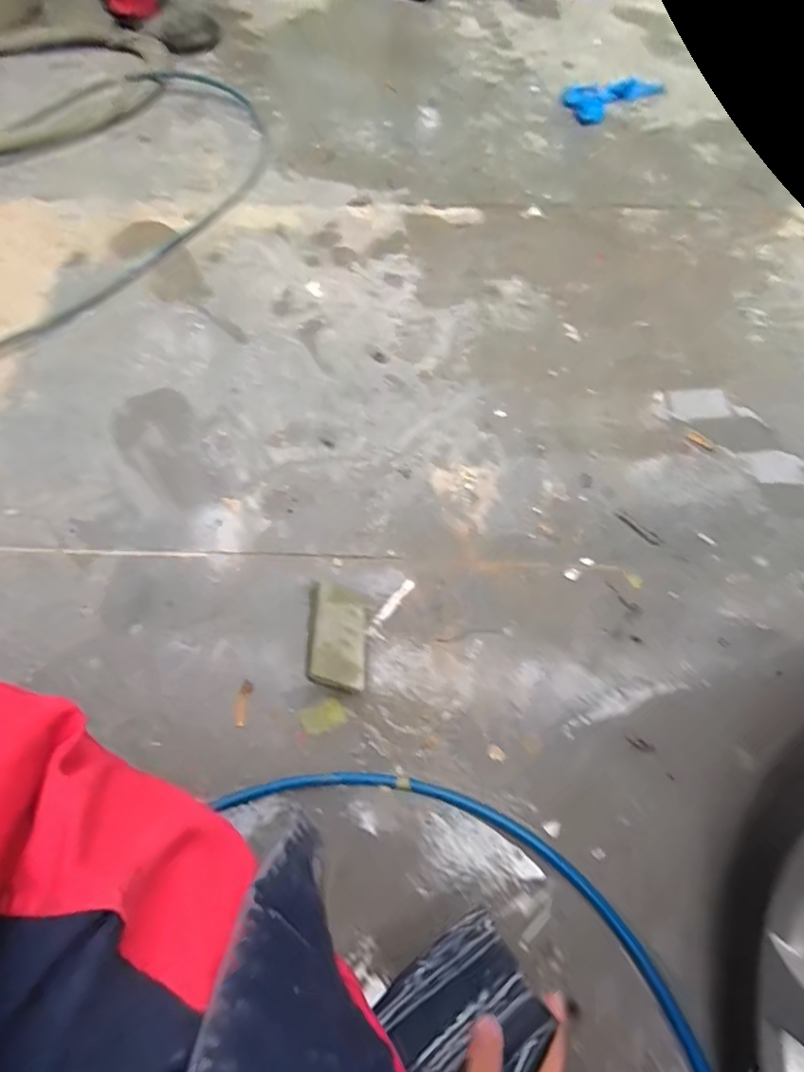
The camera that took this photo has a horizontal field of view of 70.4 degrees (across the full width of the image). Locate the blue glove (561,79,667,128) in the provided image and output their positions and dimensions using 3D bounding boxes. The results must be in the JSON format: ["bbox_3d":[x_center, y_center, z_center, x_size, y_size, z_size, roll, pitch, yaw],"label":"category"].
[{"bbox_3d":[0.494,-1.029,1.319,0.257,0.046,0.114,-34,66,-16],"label":"blue glove"}]

